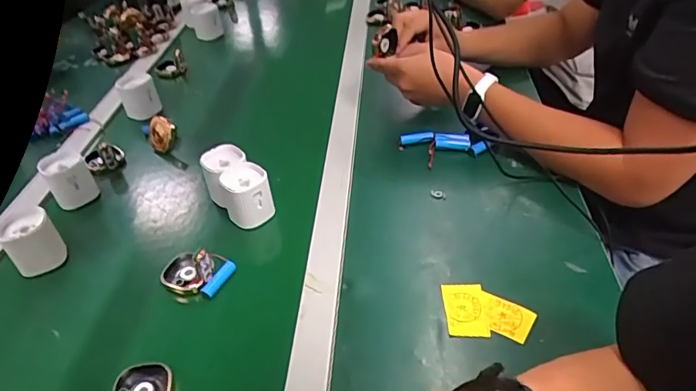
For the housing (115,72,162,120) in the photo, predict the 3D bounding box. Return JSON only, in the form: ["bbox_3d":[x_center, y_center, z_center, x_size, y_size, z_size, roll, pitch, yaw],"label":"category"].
[{"bbox_3d":[-0.375,-0.182,0.915,0.062,0.058,0.067,-23,41,-19],"label":"housing"}]

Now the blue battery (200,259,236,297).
[{"bbox_3d":[-0.147,0.093,0.586,0.015,0.012,0.047,17,45,27],"label":"blue battery"}]

